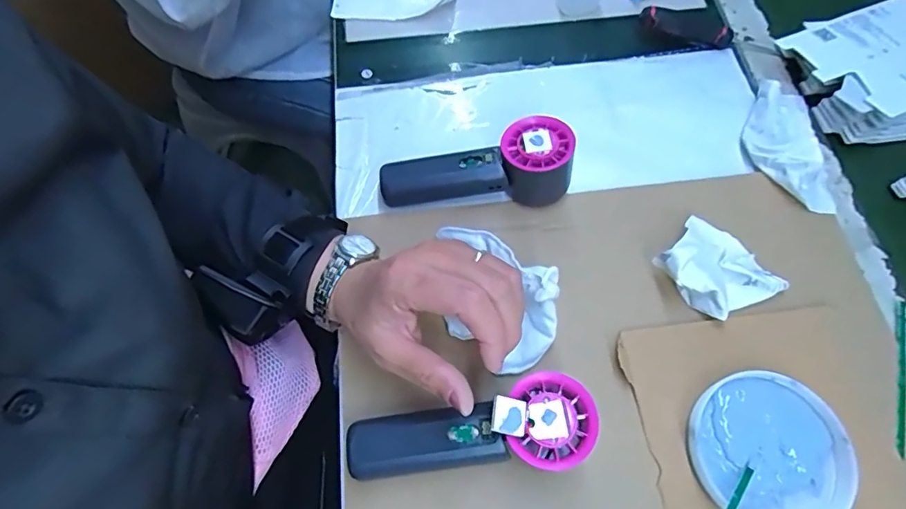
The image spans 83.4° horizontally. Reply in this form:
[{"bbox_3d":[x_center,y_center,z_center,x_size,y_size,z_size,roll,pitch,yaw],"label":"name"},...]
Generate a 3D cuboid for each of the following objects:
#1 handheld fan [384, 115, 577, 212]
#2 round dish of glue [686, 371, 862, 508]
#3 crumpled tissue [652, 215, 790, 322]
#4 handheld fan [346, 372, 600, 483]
[{"bbox_3d":[0.020,-0.065,0.420,0.151,0.049,0.055,-9,64,8],"label":"handheld fan"},{"bbox_3d":[0.211,0.132,0.339,0.099,0.016,0.098,1,64,-1],"label":"round dish of glue"},{"bbox_3d":[0.204,0.011,0.387,0.071,0.030,0.080,-38,71,-17],"label":"crumpled tissue"},{"bbox_3d":[0.011,0.113,0.321,0.154,0.043,0.051,-12,65,7],"label":"handheld fan"}]

